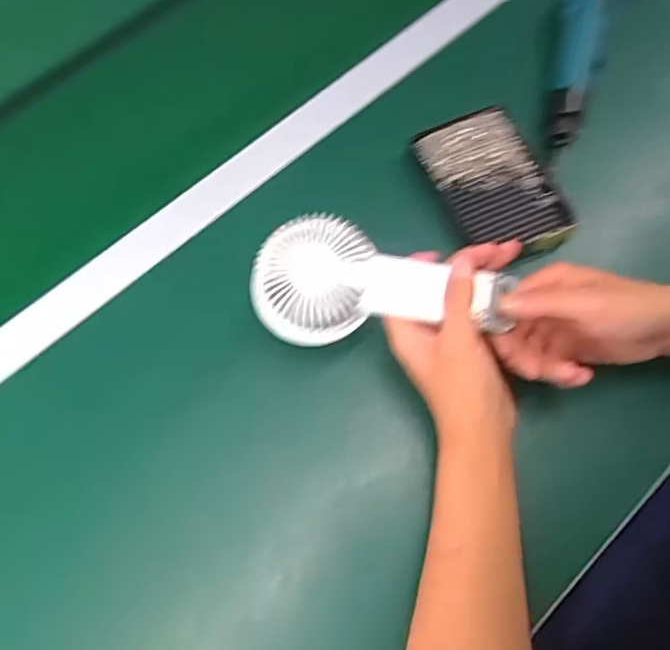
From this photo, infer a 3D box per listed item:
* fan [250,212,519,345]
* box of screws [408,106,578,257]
[{"bbox_3d":[0.030,-0.030,0.423,0.174,0.047,0.077,4,67,-1],"label":"fan"},{"bbox_3d":[0.138,-0.119,0.523,0.087,0.034,0.139,-24,69,-10],"label":"box of screws"}]

